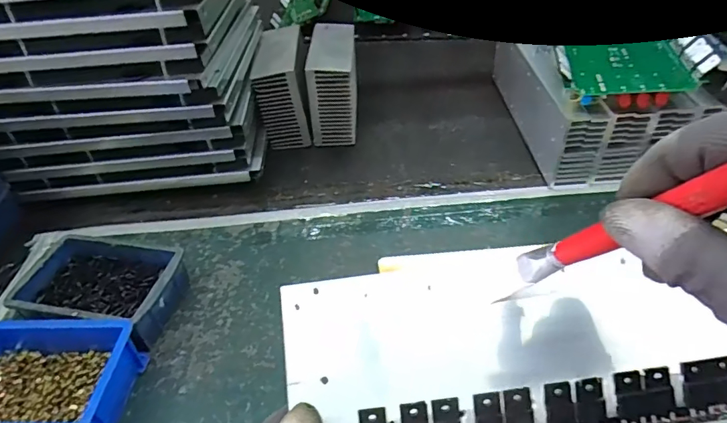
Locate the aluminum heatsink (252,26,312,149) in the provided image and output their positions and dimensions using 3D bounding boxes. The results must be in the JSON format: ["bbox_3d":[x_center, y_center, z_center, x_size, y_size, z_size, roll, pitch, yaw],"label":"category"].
[{"bbox_3d":[-0.119,-0.183,0.694,0.066,0.125,0.146,-6,41,-3],"label":"aluminum heatsink"}]

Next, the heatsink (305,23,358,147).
[{"bbox_3d":[-0.042,-0.193,0.701,0.061,0.124,0.170,-2,41,2],"label":"heatsink"}]

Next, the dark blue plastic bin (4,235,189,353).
[{"bbox_3d":[-0.258,0.077,0.463,0.154,0.053,0.102,7,42,11],"label":"dark blue plastic bin"}]

